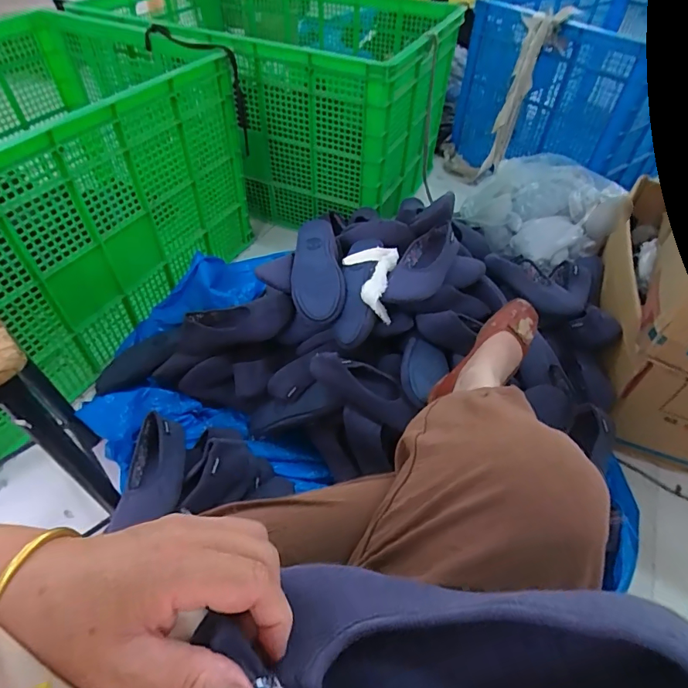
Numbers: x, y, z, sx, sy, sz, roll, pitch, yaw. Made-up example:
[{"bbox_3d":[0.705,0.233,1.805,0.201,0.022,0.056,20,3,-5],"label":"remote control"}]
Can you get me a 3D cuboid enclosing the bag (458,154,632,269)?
[{"bbox_3d":[0.578,-0.415,1.324,0.445,0.176,0.458,-23,54,-20],"label":"bag"}]

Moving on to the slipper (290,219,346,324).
[{"bbox_3d":[-0.056,-0.152,0.874,0.098,0.057,0.234,-4,70,-6],"label":"slipper"}]

